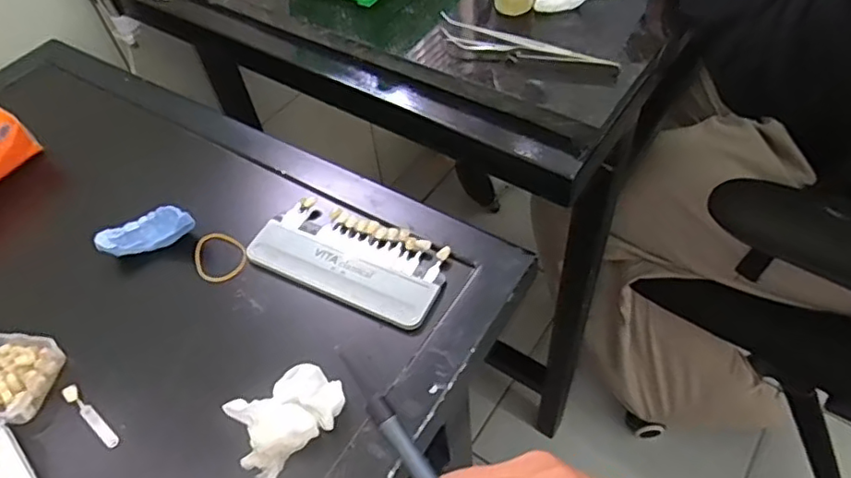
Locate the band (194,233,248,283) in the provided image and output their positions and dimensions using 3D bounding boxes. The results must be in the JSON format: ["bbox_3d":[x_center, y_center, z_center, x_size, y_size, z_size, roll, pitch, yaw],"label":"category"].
[{"bbox_3d":[-0.159,0.013,0.449,0.049,0.008,0.037,36,74,27],"label":"band"}]

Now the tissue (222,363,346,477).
[{"bbox_3d":[-0.083,0.106,0.354,0.067,0.029,0.043,-34,57,-19],"label":"tissue"}]

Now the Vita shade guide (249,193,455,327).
[{"bbox_3d":[-0.056,0.012,0.438,0.144,0.009,0.069,20,57,20],"label":"Vita shade guide"}]

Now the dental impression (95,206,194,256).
[{"bbox_3d":[-0.211,-0.007,0.448,0.070,0.027,0.023,-16,52,-6],"label":"dental impression"}]

